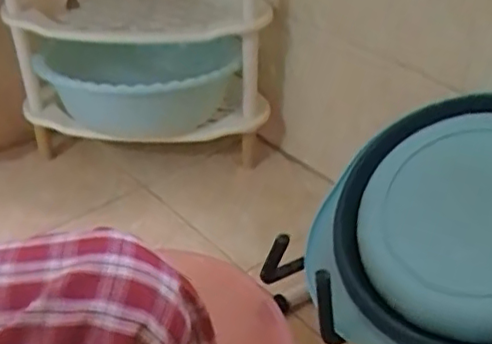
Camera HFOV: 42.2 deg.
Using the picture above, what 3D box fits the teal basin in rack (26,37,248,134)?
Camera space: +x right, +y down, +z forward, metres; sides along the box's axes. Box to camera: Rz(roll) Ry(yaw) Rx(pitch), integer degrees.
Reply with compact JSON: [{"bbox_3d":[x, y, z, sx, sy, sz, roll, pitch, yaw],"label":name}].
[{"bbox_3d":[-0.177,-0.149,1.158,0.294,0.143,0.276,23,42,29],"label":"teal basin in rack"}]

